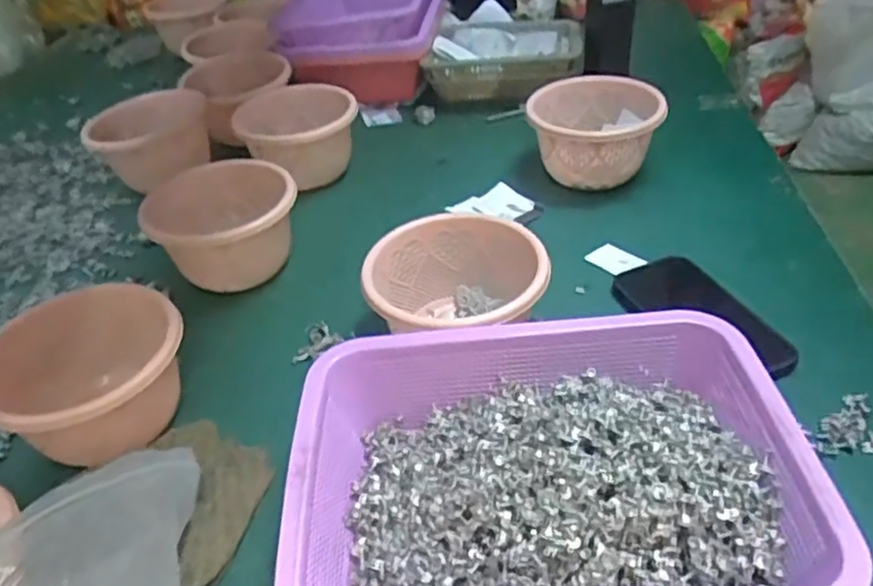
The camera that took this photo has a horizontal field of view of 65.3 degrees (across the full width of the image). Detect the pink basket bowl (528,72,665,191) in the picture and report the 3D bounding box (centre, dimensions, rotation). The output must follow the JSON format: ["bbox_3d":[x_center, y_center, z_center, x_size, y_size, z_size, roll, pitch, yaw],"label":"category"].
[{"bbox_3d":[0.178,-0.180,0.776,0.145,0.084,0.138,0,39,5],"label":"pink basket bowl"}]

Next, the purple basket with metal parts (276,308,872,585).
[{"bbox_3d":[0.065,0.121,0.433,0.302,0.090,0.221,-4,39,0],"label":"purple basket with metal parts"}]

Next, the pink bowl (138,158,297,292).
[{"bbox_3d":[-0.207,-0.064,0.687,0.133,0.093,0.124,-3,39,2],"label":"pink bowl"}]

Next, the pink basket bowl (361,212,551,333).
[{"bbox_3d":[0.017,0.011,0.574,0.142,0.095,0.137,-3,39,2],"label":"pink basket bowl"}]

